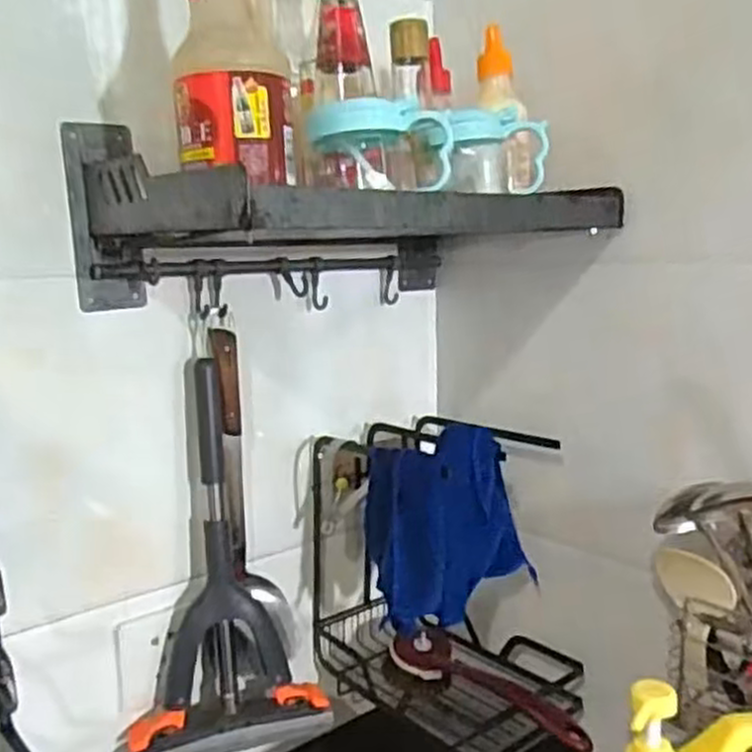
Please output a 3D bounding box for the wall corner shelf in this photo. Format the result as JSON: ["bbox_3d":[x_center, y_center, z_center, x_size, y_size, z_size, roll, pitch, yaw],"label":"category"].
[{"bbox_3d":[-0.017,-0.139,0.680,0.406,0.147,0.262,-8,11,-38],"label":"wall corner shelf"}]

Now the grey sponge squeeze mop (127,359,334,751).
[{"bbox_3d":[-0.152,0.179,0.737,0.178,0.362,0.087,-6,10,-29],"label":"grey sponge squeeze mop"}]

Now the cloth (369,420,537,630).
[{"bbox_3d":[0.072,0.137,0.739,0.154,0.161,0.074,-4,9,-18],"label":"cloth"}]

